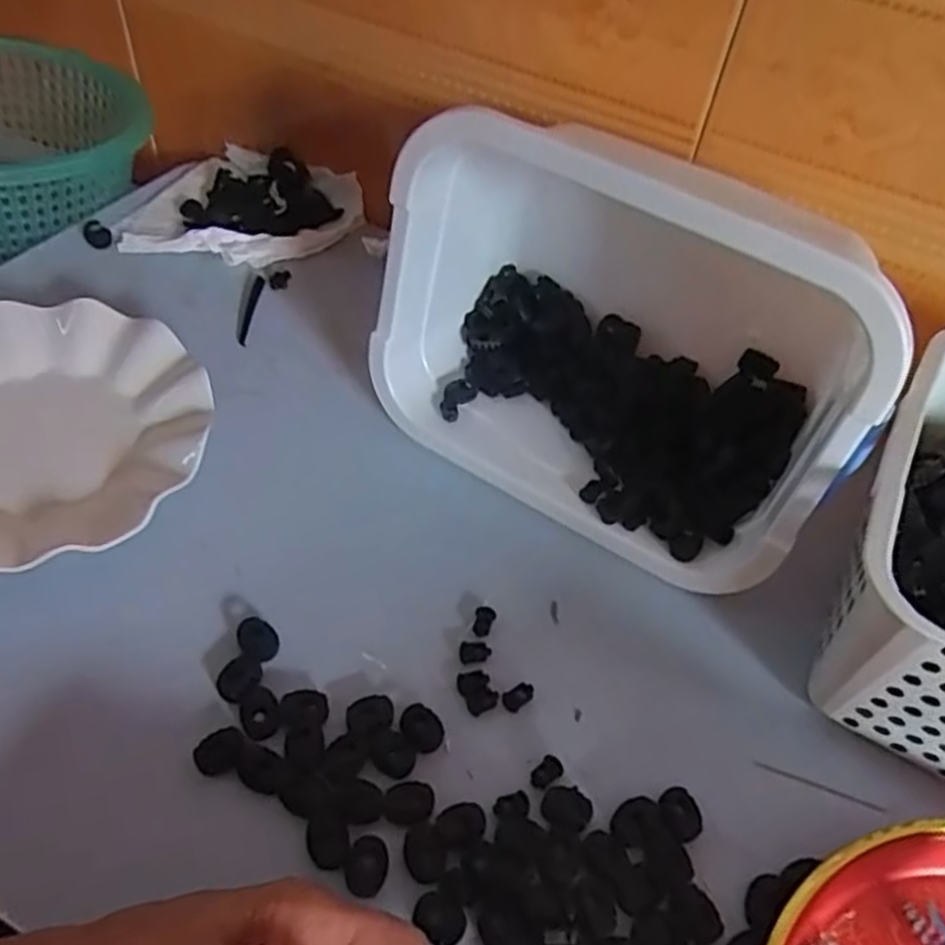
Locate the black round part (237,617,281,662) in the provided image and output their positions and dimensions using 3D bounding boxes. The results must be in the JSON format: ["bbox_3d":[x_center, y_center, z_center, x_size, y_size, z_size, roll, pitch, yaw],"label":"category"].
[{"bbox_3d":[-0.104,0.082,0.373,0.018,0.008,0.023,-20,56,-21],"label":"black round part"}]

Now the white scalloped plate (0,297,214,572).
[{"bbox_3d":[-0.239,-0.023,0.420,0.175,0.030,0.179,3,51,-4],"label":"white scalloped plate"}]

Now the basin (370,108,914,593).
[{"bbox_3d":[0.082,-0.077,0.409,0.247,0.177,0.147,28,54,16],"label":"basin"}]

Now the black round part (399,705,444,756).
[{"bbox_3d":[-0.023,0.118,0.355,0.017,0.006,0.021,-33,62,-28],"label":"black round part"}]

